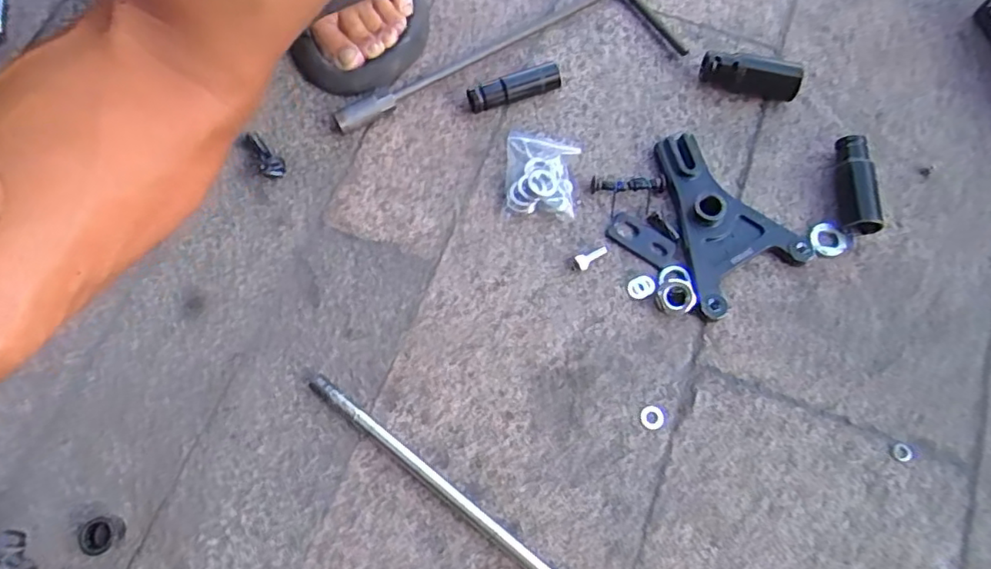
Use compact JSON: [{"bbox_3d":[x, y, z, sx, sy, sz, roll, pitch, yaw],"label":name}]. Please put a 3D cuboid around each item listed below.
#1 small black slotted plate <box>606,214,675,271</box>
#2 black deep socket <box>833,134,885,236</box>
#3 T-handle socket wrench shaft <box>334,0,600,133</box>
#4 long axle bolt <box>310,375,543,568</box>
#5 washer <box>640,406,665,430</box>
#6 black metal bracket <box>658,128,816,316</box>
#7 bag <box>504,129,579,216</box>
[{"bbox_3d":[0.114,-0.034,0.476,0.053,0.006,0.025,34,74,10],"label":"small black slotted plate"},{"bbox_3d":[0.294,-0.081,0.489,0.026,0.031,0.088,8,71,2],"label":"black deep socket"},{"bbox_3d":[-0.014,-0.198,0.517,0.270,0.017,0.022,-30,75,-11],"label":"T-handle socket wrench shaft"},{"bbox_3d":[-0.022,0.145,0.403,0.268,0.016,0.013,37,74,10],"label":"long axle bolt"},{"bbox_3d":[0.111,0.094,0.430,0.017,0.004,0.017,-18,73,-7],"label":"washer"},{"bbox_3d":[0.165,-0.055,0.476,0.100,0.021,0.137,-31,75,-11],"label":"black metal bracket"},{"bbox_3d":[0.036,-0.091,0.486,0.053,0.017,0.073,2,71,0],"label":"bag"}]

